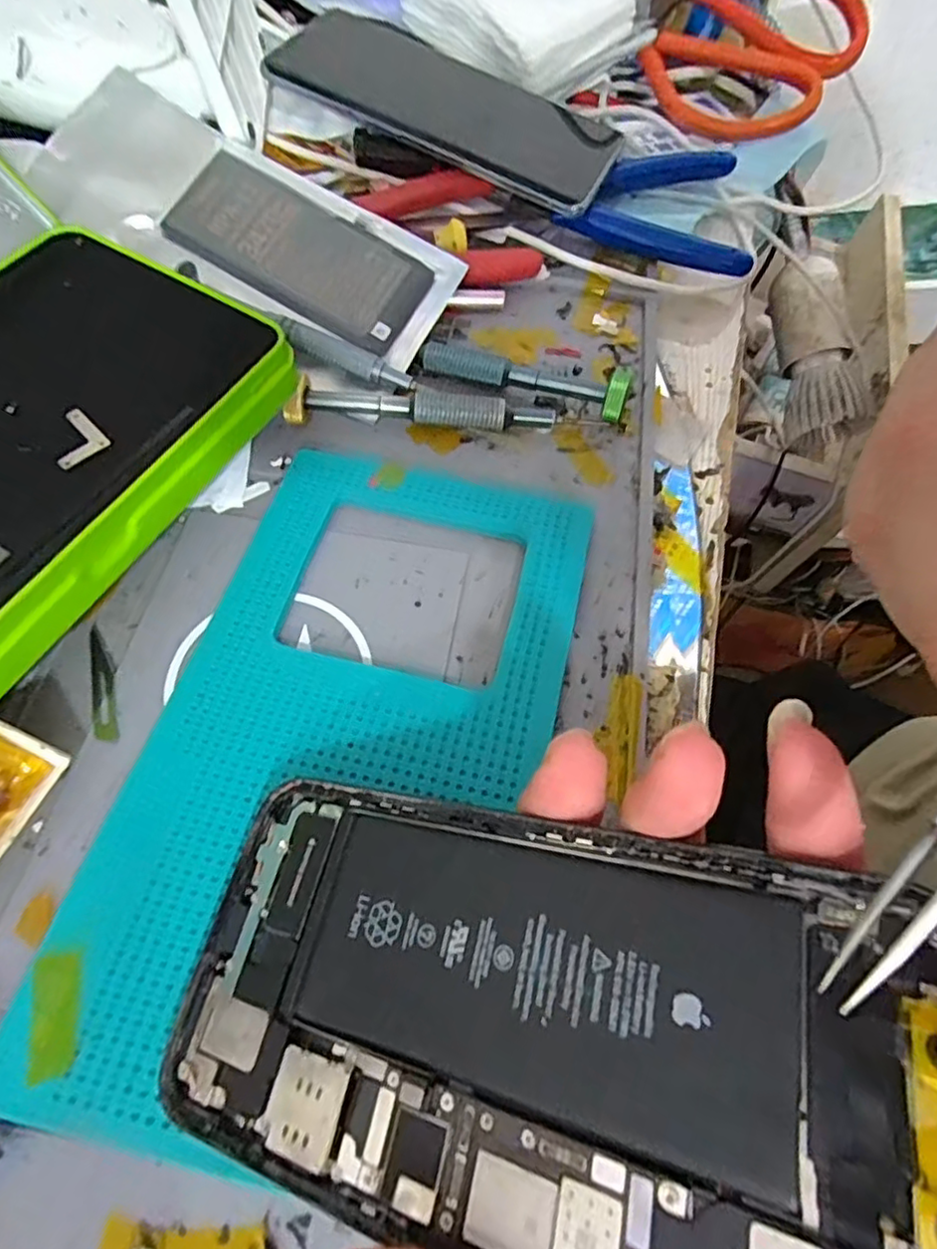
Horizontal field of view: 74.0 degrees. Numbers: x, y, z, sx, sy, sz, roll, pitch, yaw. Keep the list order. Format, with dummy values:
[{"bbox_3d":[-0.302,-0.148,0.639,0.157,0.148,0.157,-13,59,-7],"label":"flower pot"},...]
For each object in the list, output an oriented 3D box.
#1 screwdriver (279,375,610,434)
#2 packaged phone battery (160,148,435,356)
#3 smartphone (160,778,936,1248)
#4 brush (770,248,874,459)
[{"bbox_3d":[-0.008,-0.081,0.235,0.117,0.012,0.012,1,63,-2],"label":"screwdriver"},{"bbox_3d":[-0.068,-0.151,0.250,0.099,0.004,0.046,29,76,-2],"label":"packaged phone battery"},{"bbox_3d":[0.007,0.074,0.119,0.147,0.005,0.072,2,61,28],"label":"smartphone"},{"bbox_3d":[0.198,-0.150,0.347,0.038,0.030,0.107,-6,86,-6],"label":"brush"}]

